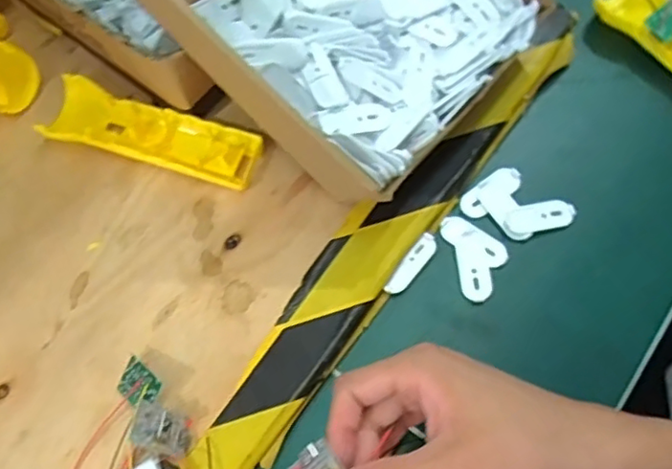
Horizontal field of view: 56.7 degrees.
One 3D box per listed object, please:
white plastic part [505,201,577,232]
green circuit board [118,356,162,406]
[{"bbox_3d":[0.144,-0.013,0.438,0.048,0.005,0.020,-10,70,-4],"label":"white plastic part"},{"bbox_3d":[-0.122,0.095,0.386,0.032,0.006,0.025,34,96,35],"label":"green circuit board"}]

